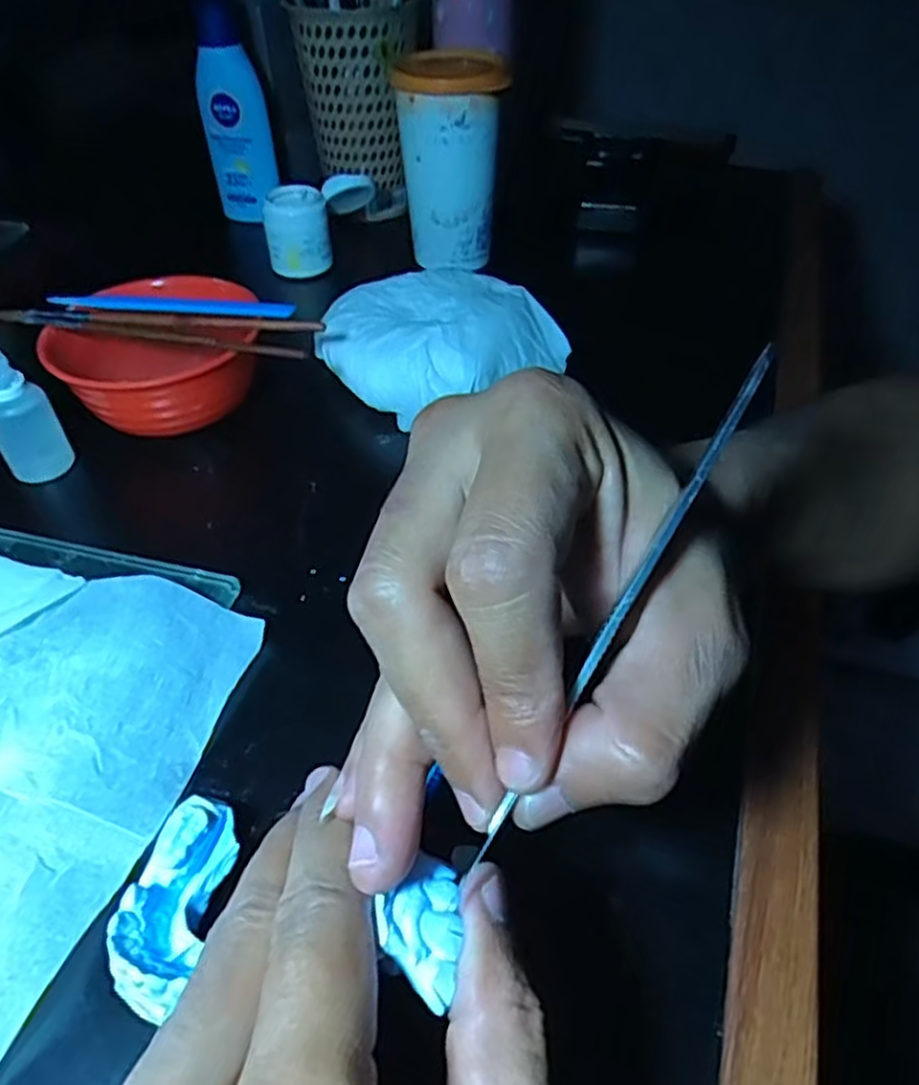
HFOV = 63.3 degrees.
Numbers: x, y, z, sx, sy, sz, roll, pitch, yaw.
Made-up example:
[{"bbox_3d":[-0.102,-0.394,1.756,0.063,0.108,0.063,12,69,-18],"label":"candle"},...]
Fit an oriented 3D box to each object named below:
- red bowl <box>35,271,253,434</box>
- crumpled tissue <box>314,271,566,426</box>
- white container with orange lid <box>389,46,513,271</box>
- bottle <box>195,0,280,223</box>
[{"bbox_3d":[-0.162,-0.098,0.406,0.111,0.058,0.087,-5,45,-4],"label":"red bowl"},{"bbox_3d":[-0.016,-0.123,0.433,0.115,0.034,0.110,-31,52,-27],"label":"crumpled tissue"},{"bbox_3d":[-0.005,-0.261,0.515,0.067,0.124,0.065,4,45,5],"label":"white container with orange lid"},{"bbox_3d":[-0.168,-0.327,0.570,0.054,0.146,0.033,4,44,4],"label":"bottle"}]

